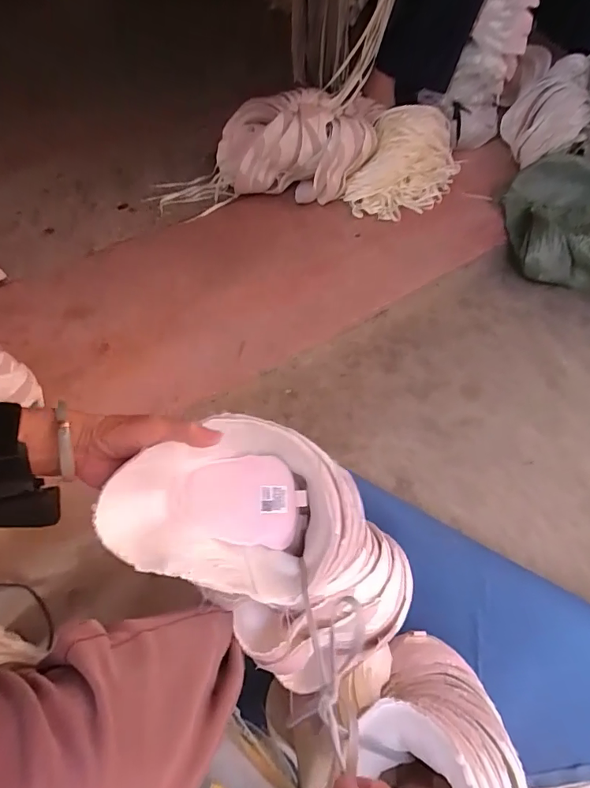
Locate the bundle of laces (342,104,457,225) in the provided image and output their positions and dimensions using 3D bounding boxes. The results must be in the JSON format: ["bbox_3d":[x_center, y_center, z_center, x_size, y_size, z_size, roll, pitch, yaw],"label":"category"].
[{"bbox_3d":[0.288,-0.580,1.130,0.234,0.125,0.361,23,59,9],"label":"bundle of laces"}]

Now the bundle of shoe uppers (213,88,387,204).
[{"bbox_3d":[0.014,-0.630,1.117,0.414,0.152,0.290,-1,58,-6],"label":"bundle of shoe uppers"}]

